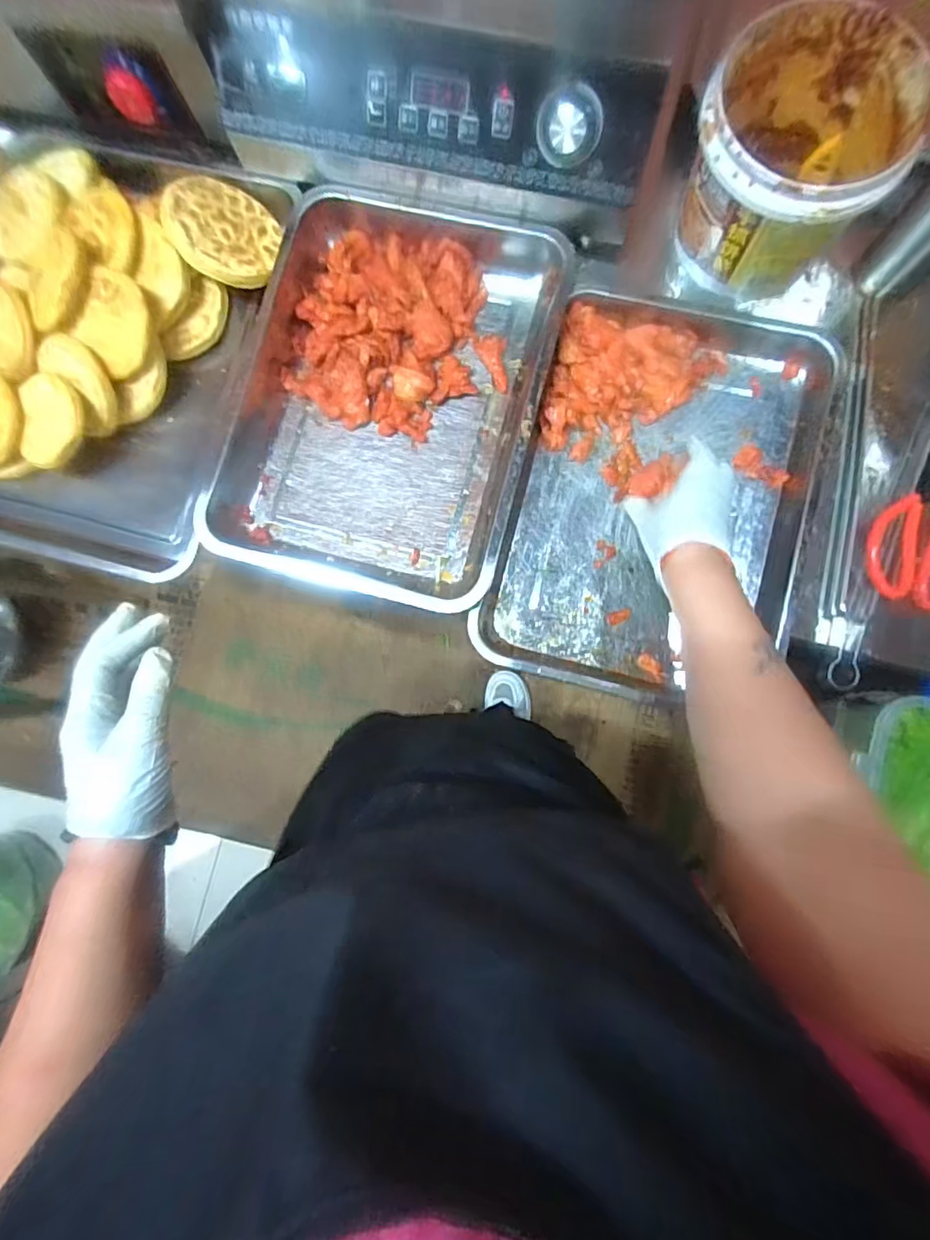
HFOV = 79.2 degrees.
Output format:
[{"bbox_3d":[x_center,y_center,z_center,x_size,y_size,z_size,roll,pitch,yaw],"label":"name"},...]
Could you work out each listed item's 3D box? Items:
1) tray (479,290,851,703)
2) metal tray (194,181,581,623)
[{"bbox_3d":[0.196,-0.128,0.555,0.276,0.050,0.405,17,87,4],"label":"tray"},{"bbox_3d":[-0.073,-0.226,0.551,0.287,0.048,0.393,14,87,4],"label":"metal tray"}]

